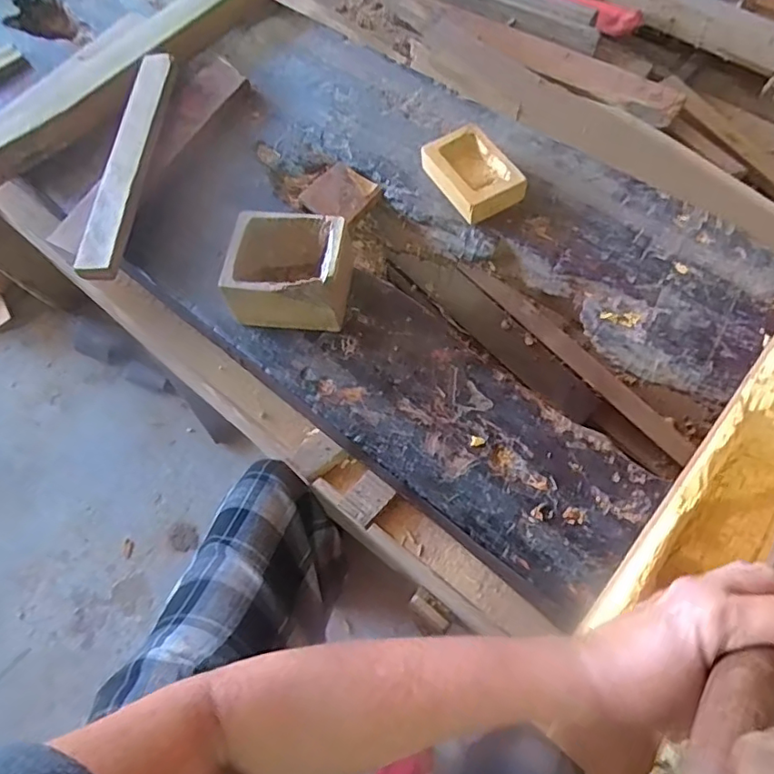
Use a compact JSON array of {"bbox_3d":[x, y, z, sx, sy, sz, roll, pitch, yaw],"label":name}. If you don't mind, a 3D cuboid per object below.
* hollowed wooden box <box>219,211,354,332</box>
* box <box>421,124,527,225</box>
[{"bbox_3d":[-0.085,-0.102,0.497,0.098,0.061,0.090,6,65,6],"label":"hollowed wooden box"},{"bbox_3d":[0.084,-0.216,0.558,0.069,0.024,0.098,-28,67,-10],"label":"box"}]

